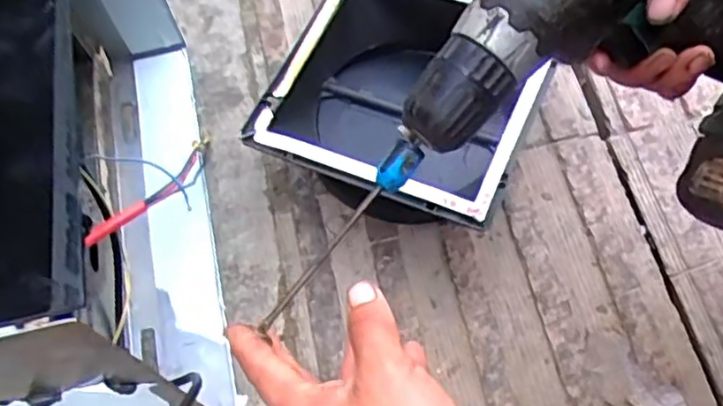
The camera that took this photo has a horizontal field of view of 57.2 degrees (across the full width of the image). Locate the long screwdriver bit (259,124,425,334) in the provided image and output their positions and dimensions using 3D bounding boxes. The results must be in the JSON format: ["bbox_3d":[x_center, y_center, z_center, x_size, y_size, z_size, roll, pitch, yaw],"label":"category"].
[{"bbox_3d":[-0.011,0.014,0.332,0.016,0.009,0.121,42,93,18],"label":"long screwdriver bit"}]

